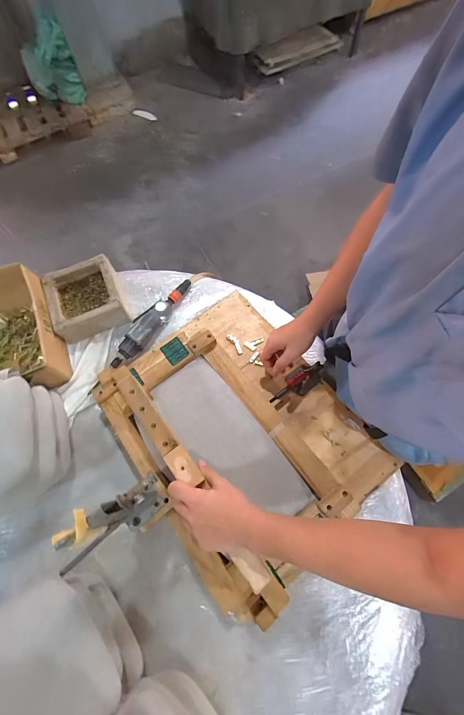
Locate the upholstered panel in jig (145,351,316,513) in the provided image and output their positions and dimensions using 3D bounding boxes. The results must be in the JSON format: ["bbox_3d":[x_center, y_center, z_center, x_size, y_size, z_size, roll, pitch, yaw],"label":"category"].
[{"bbox_3d":[-0.010,0.157,0.588,0.136,0.036,0.350,-38,72,-13],"label":"upholstered panel in jig"}]

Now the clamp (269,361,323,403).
[{"bbox_3d":[0.137,0.050,0.637,0.141,0.069,0.055,-33,71,-9],"label":"clamp"}]

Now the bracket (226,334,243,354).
[{"bbox_3d":[0.009,-0.035,0.721,0.020,0.005,0.058,-34,71,-11],"label":"bracket"}]

